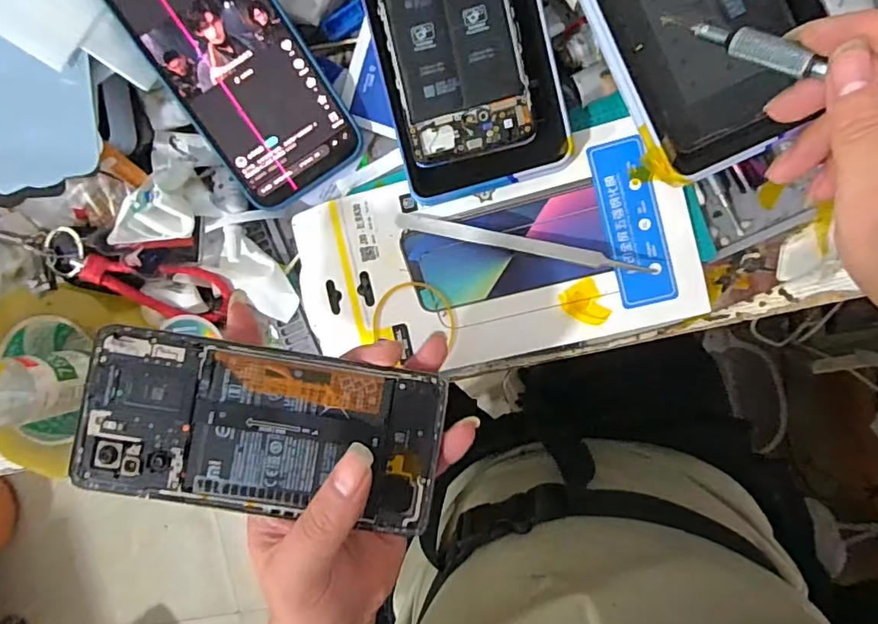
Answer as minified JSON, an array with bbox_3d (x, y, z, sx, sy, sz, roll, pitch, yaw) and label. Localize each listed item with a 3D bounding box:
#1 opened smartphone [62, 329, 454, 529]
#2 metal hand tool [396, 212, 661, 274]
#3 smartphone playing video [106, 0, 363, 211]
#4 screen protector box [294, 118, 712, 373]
[{"bbox_3d":[-0.081,0.054,0.247,0.160,0.011,0.075,7,94,-2],"label":"opened smartphone"},{"bbox_3d":[0.049,-0.040,0.320,0.153,0.008,0.010,14,95,13],"label":"metal hand tool"},{"bbox_3d":[-0.120,-0.148,0.313,0.082,0.007,0.163,-33,107,3],"label":"smartphone playing video"},{"bbox_3d":[0.030,-0.030,0.325,0.230,0.014,0.116,-13,91,10],"label":"screen protector box"}]

